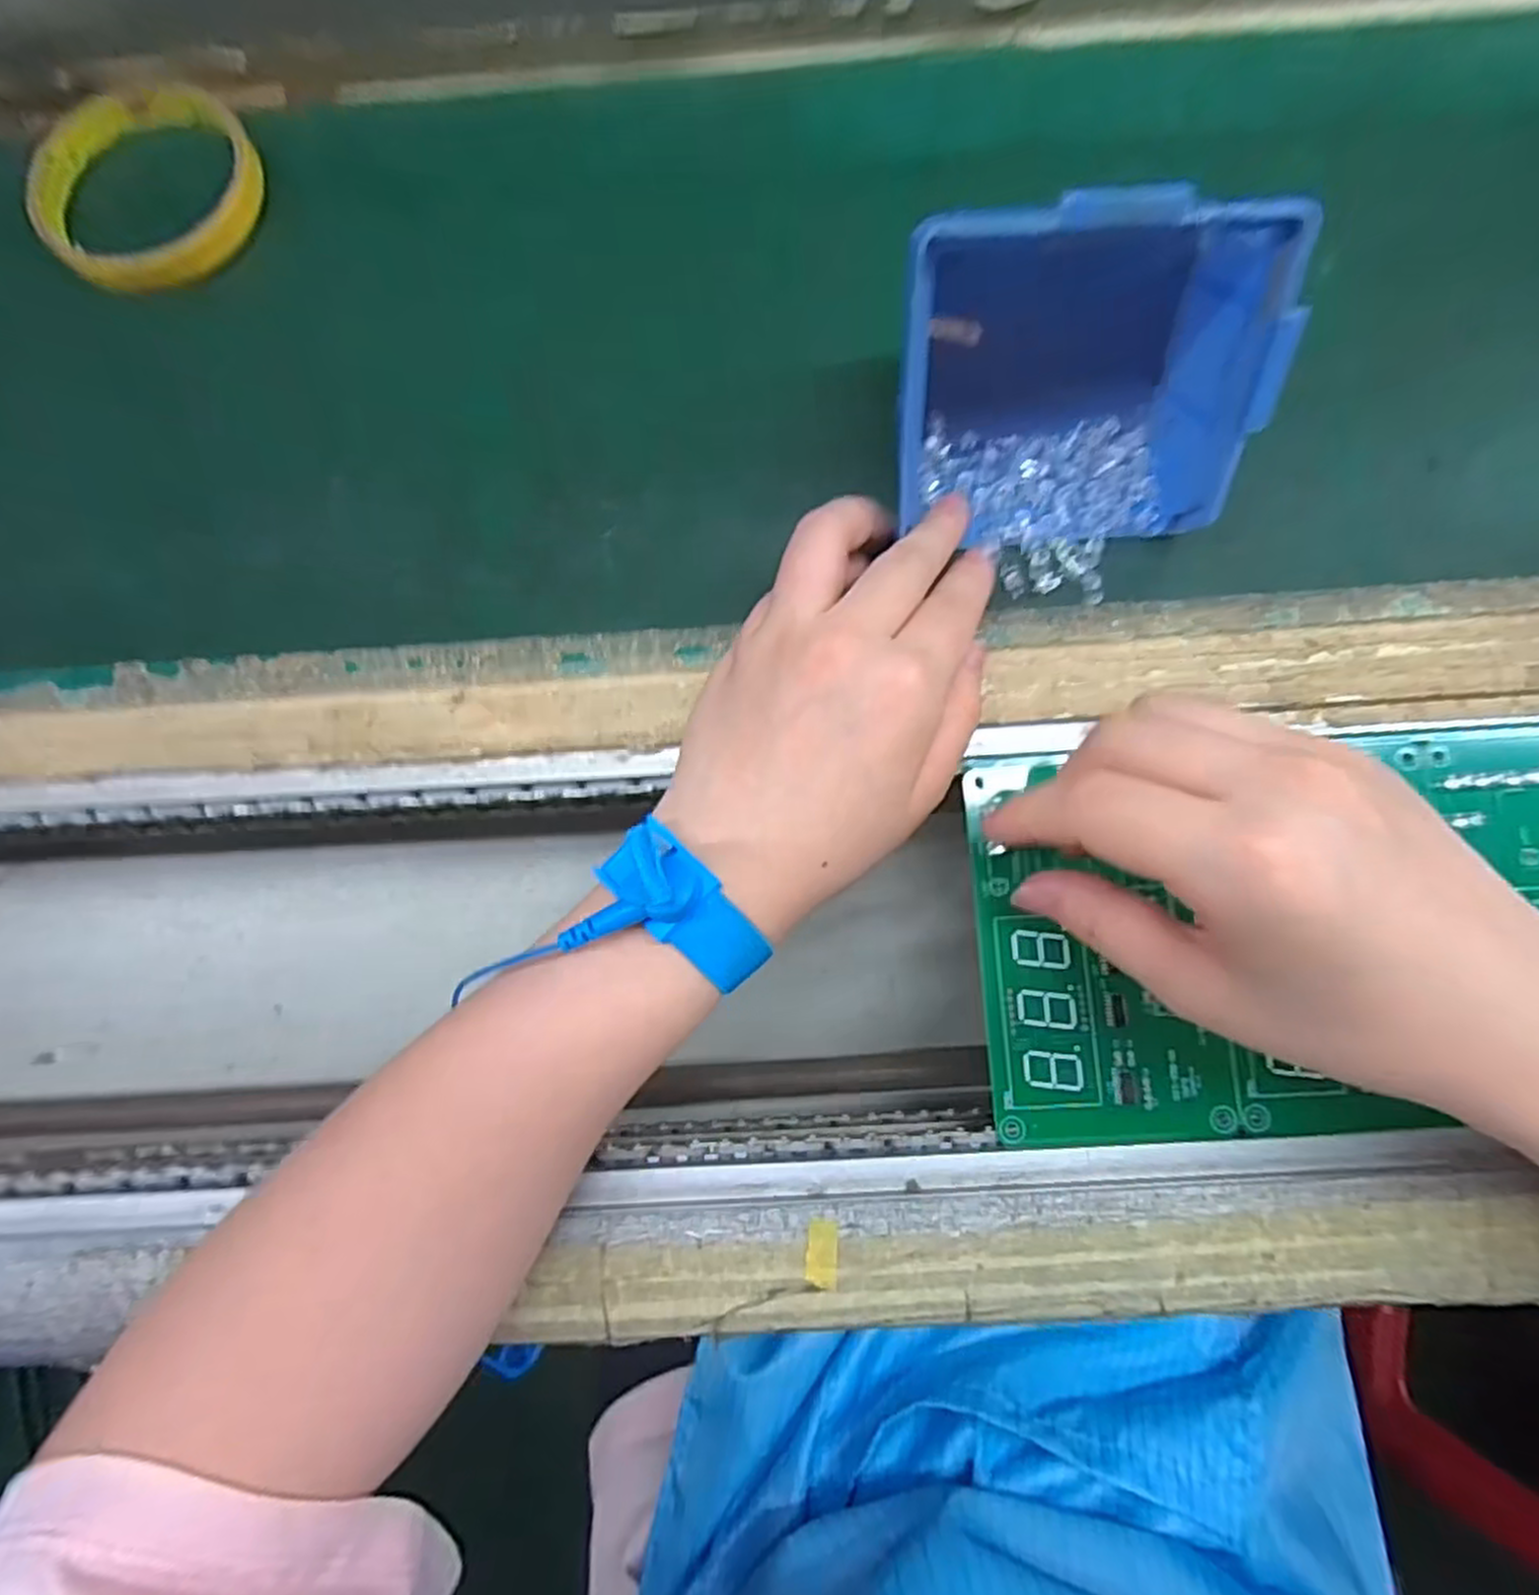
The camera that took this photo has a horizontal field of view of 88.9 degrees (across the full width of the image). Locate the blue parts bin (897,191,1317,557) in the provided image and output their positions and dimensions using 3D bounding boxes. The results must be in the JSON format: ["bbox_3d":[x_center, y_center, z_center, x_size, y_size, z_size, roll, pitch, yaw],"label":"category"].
[{"bbox_3d":[0.092,-0.130,0.244,0.105,0.099,0.057,-2,45,2],"label":"blue parts bin"}]

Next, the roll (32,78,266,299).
[{"bbox_3d":[-0.239,-0.235,0.302,0.081,0.012,0.084,0,82,2],"label":"roll"}]

